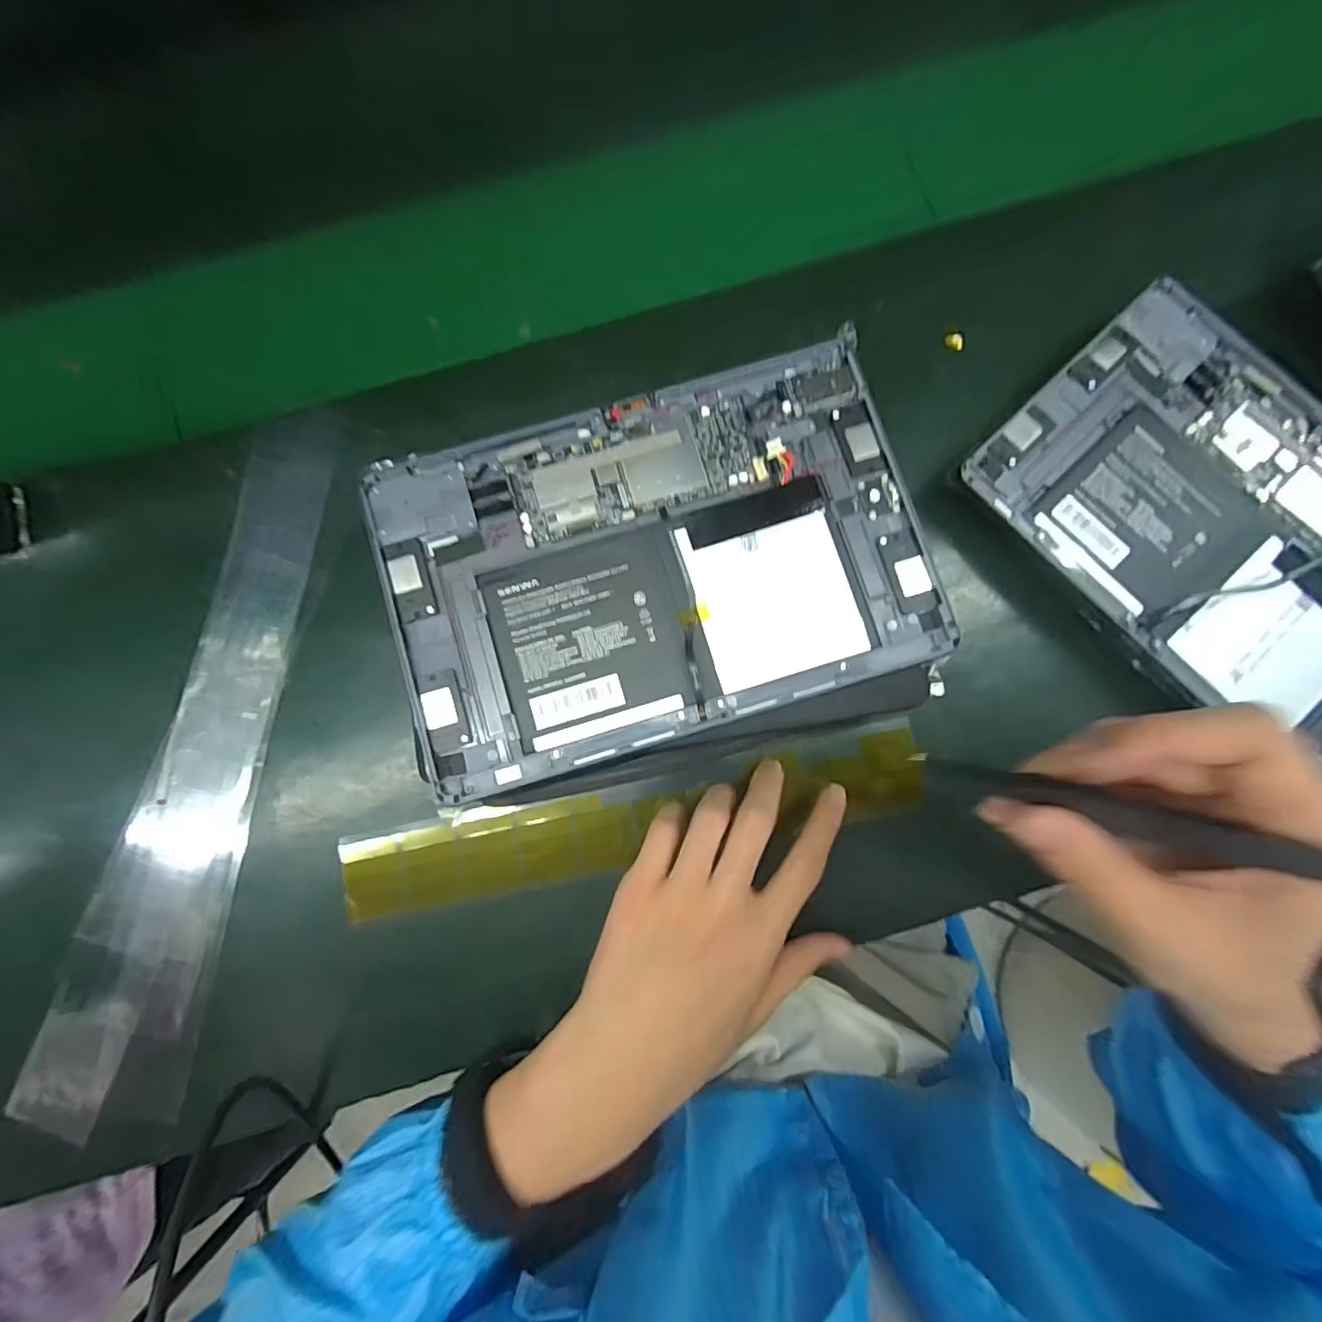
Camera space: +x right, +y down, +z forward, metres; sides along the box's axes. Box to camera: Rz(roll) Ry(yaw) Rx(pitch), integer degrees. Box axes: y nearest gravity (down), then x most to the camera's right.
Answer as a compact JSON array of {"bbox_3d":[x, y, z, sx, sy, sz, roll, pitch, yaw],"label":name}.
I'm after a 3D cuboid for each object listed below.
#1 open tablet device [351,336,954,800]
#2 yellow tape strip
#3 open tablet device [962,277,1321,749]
[{"bbox_3d":[-0.002,-0.048,0.273,0.250,0.016,0.163,-16,81,-2],"label":"open tablet device"},{"bbox_3d":[-0.013,0.090,0.311,0.319,0.010,0.042,-11,87,-2],"label":"yellow tape strip"},{"bbox_3d":[0.305,-0.068,0.291,0.173,0.011,0.246,-42,82,-6],"label":"open tablet device"}]

